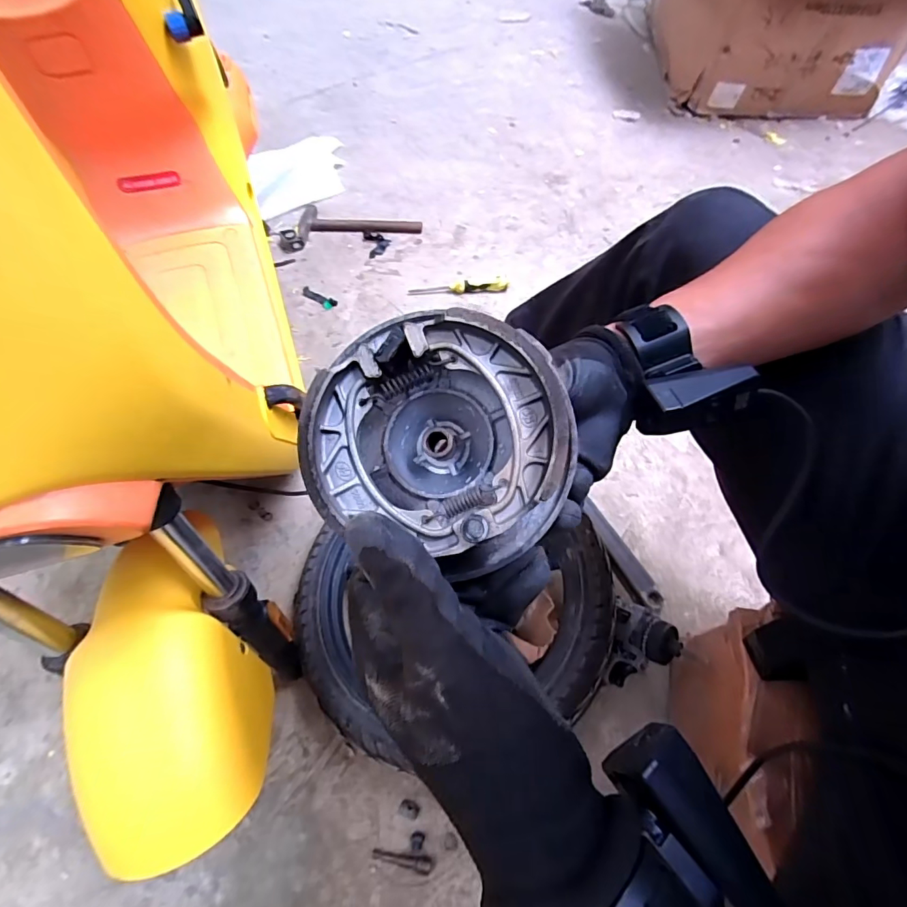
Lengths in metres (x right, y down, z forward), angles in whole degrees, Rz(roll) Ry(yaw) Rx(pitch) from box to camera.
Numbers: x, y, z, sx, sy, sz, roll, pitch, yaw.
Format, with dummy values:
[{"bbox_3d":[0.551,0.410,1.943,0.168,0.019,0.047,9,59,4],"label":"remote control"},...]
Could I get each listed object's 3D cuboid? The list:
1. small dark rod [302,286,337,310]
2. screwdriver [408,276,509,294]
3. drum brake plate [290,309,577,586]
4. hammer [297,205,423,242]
[{"bbox_3d":[-0.278,-0.323,0.961,0.093,0.009,0.027,32,65,18],"label":"small dark rod"},{"bbox_3d":[0.011,-0.344,0.960,0.199,0.023,0.029,-3,59,-1],"label":"screwdriver"},{"bbox_3d":[-0.005,-0.009,0.218,0.122,0.055,0.124,14,88,4],"label":"drum brake plate"},{"bbox_3d":[-0.221,-0.556,1.097,0.284,0.025,0.121,-5,59,-2],"label":"hammer"}]

